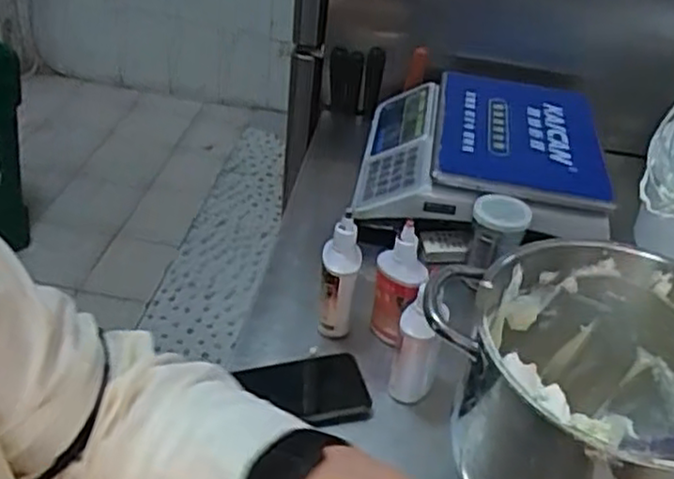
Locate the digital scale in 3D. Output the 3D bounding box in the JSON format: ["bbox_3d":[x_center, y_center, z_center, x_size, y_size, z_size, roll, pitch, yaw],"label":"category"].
[{"bbox_3d":[0.197,-0.124,0.997,0.312,0.094,0.320,10,38,4],"label":"digital scale"}]

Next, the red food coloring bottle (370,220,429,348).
[{"bbox_3d":[0.066,0.055,0.767,0.051,0.141,0.046,8,38,1],"label":"red food coloring bottle"}]

